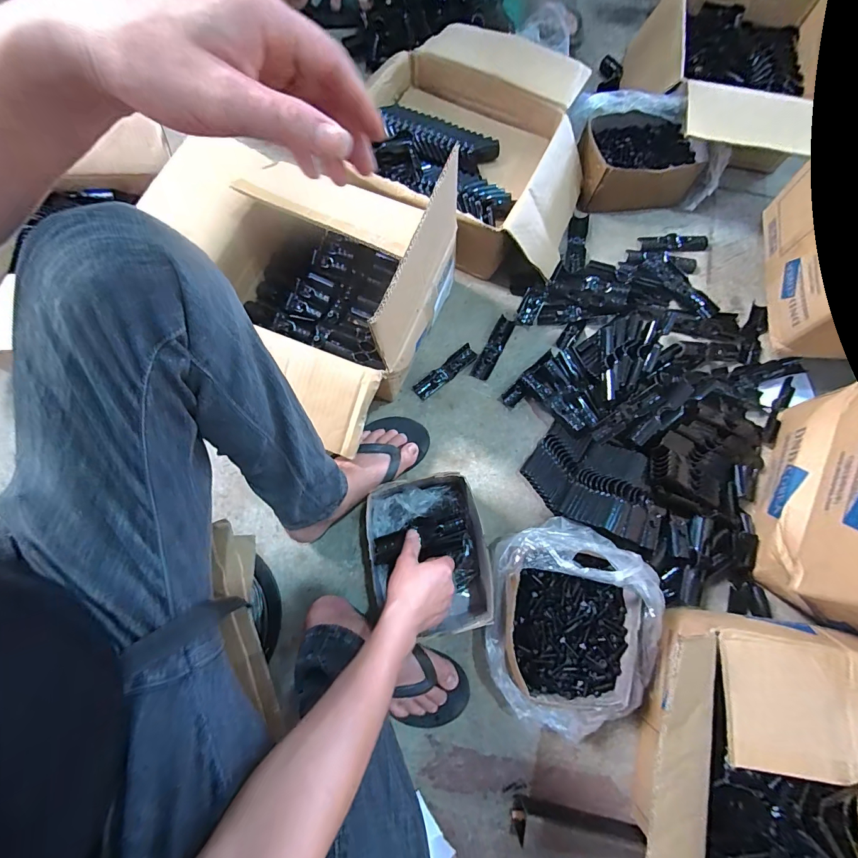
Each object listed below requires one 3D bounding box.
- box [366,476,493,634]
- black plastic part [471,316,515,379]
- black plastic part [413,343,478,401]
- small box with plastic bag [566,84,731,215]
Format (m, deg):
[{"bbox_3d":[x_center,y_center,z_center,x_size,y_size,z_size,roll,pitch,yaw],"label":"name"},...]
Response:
[{"bbox_3d":[0.001,0.184,0.572,0.165,0.084,0.217,-12,76,-3],"label":"box"},{"bbox_3d":[0.116,-0.145,0.705,0.032,0.008,0.126,26,77,6],"label":"black plastic part"},{"bbox_3d":[0.028,-0.101,0.692,0.125,0.015,0.033,-38,79,-9],"label":"black plastic part"},{"bbox_3d":[0.410,-0.527,0.753,0.280,0.124,0.155,0,75,0],"label":"small box with plastic bag"}]

